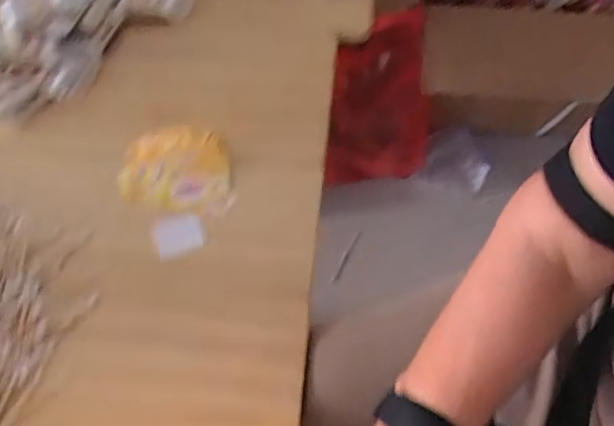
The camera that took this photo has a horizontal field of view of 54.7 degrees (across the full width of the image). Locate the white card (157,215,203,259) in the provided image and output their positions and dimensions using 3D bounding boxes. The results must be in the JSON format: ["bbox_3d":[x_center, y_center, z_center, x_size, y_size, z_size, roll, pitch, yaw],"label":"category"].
[{"bbox_3d":[-0.117,0.019,0.543,0.040,0.004,0.043,-11,51,-9],"label":"white card"}]

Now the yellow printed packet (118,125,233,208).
[{"bbox_3d":[-0.131,-0.050,0.596,0.110,0.019,0.108,-1,50,-1],"label":"yellow printed packet"}]

